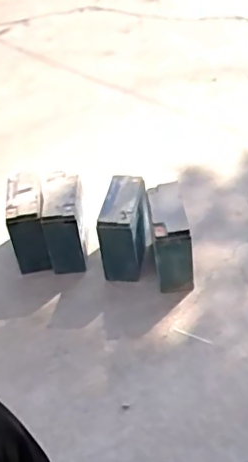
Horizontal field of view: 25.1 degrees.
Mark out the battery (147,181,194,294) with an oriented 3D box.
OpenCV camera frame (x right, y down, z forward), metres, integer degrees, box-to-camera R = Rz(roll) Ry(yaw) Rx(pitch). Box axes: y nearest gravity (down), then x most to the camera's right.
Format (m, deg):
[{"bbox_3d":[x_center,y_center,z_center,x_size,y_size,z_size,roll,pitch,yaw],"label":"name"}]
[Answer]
[{"bbox_3d":[0.101,0.016,1.254,0.085,0.173,0.188,-10,39,1],"label":"battery"}]

